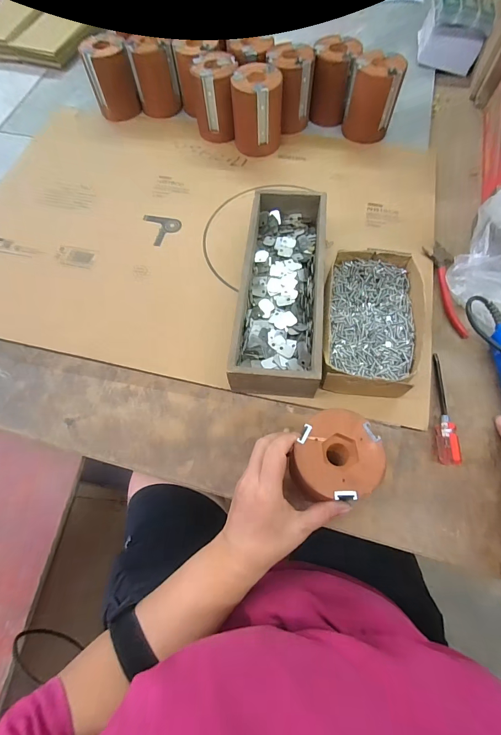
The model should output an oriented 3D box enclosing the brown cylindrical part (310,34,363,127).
[{"bbox_3d":[0.143,-0.494,0.581,0.067,0.100,0.072,-1,67,2],"label":"brown cylindrical part"}]

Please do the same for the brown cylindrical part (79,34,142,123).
[{"bbox_3d":[-0.252,-0.522,0.606,0.076,0.100,0.068,-24,68,-8],"label":"brown cylindrical part"}]

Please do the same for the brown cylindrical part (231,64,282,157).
[{"bbox_3d":[0.011,-0.421,0.555,0.077,0.101,0.078,-1,67,2],"label":"brown cylindrical part"}]

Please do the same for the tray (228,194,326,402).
[{"bbox_3d":[0.042,-0.106,0.436,0.098,0.065,0.294,5,67,4],"label":"tray"}]

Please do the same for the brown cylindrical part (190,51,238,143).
[{"bbox_3d":[-0.056,-0.453,0.569,0.076,0.100,0.076,3,67,3],"label":"brown cylindrical part"}]

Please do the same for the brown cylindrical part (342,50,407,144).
[{"bbox_3d":[0.201,-0.446,0.554,0.078,0.099,0.068,15,68,8],"label":"brown cylindrical part"}]

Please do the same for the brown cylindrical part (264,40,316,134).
[{"bbox_3d":[0.067,-0.467,0.571,0.075,0.101,0.091,-2,67,1],"label":"brown cylindrical part"}]

